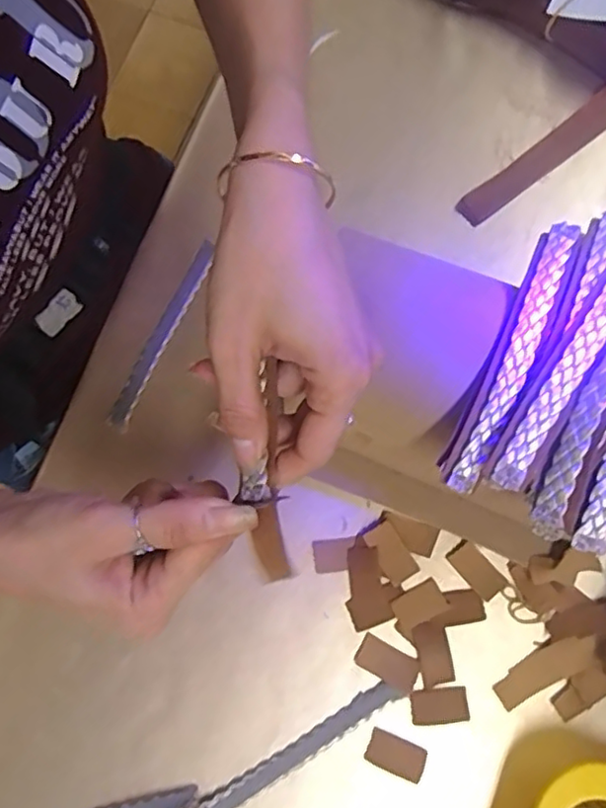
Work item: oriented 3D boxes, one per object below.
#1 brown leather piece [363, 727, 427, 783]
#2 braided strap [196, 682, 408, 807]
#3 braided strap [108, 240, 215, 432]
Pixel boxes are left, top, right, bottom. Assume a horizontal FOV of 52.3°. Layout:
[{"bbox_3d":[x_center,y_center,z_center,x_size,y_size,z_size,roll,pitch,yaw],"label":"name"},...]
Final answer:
[{"bbox_3d":[0.055,0.207,0.363,0.035,0.004,0.019,22,82,7],"label":"brown leather piece"},{"bbox_3d":[-0.002,0.204,0.363,0.135,0.004,0.013,-31,80,-3],"label":"braided strap"},{"bbox_3d":[-0.095,-0.047,0.417,0.015,0.009,0.139,25,82,7],"label":"braided strap"}]

